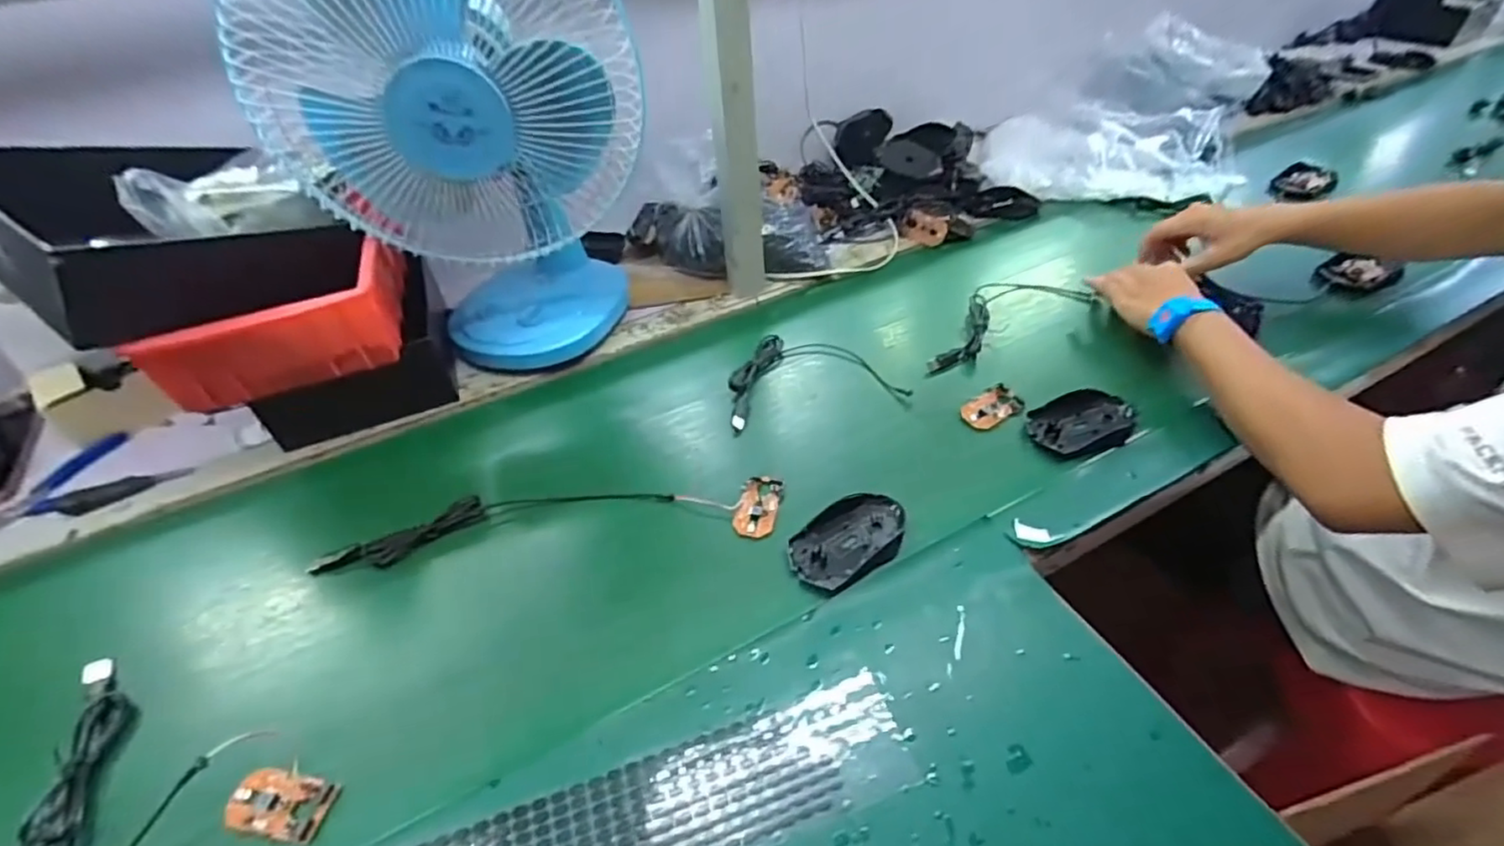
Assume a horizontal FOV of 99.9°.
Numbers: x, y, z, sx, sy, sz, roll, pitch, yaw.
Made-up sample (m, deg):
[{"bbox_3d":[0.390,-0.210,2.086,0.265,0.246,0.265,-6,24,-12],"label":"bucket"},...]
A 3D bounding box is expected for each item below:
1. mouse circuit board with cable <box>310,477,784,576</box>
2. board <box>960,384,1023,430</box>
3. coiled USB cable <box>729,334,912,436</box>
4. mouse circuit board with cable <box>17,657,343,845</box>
[{"bbox_3d":[-0.178,0.086,0.579,0.410,0.015,0.072,-5,45,0],"label":"mouse circuit board with cable"},{"bbox_3d":[0.251,-0.017,0.661,0.069,0.009,0.038,-26,49,-19],"label":"board"},{"bbox_3d":[0.059,-0.059,0.712,0.196,0.021,0.139,-14,46,-8],"label":"coiled USB cable"},{"bbox_3d":[-0.417,0.243,0.425,0.257,0.043,0.112,11,48,15],"label":"mouse circuit board with cable"}]

